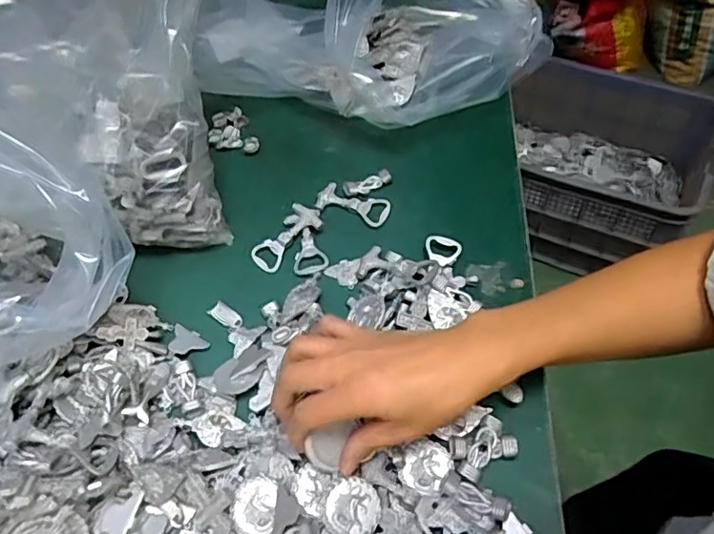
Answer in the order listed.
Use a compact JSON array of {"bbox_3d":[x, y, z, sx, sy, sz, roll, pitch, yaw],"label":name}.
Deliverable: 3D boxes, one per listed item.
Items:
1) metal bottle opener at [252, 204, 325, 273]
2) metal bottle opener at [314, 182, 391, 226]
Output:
[{"bbox_3d":[-0.061,-0.026,0.505,0.030,0.014,0.070,42,82,21],"label":"metal bottle opener"},{"bbox_3d":[-0.003,-0.056,0.519,0.067,0.013,0.028,24,59,12],"label":"metal bottle opener"}]

